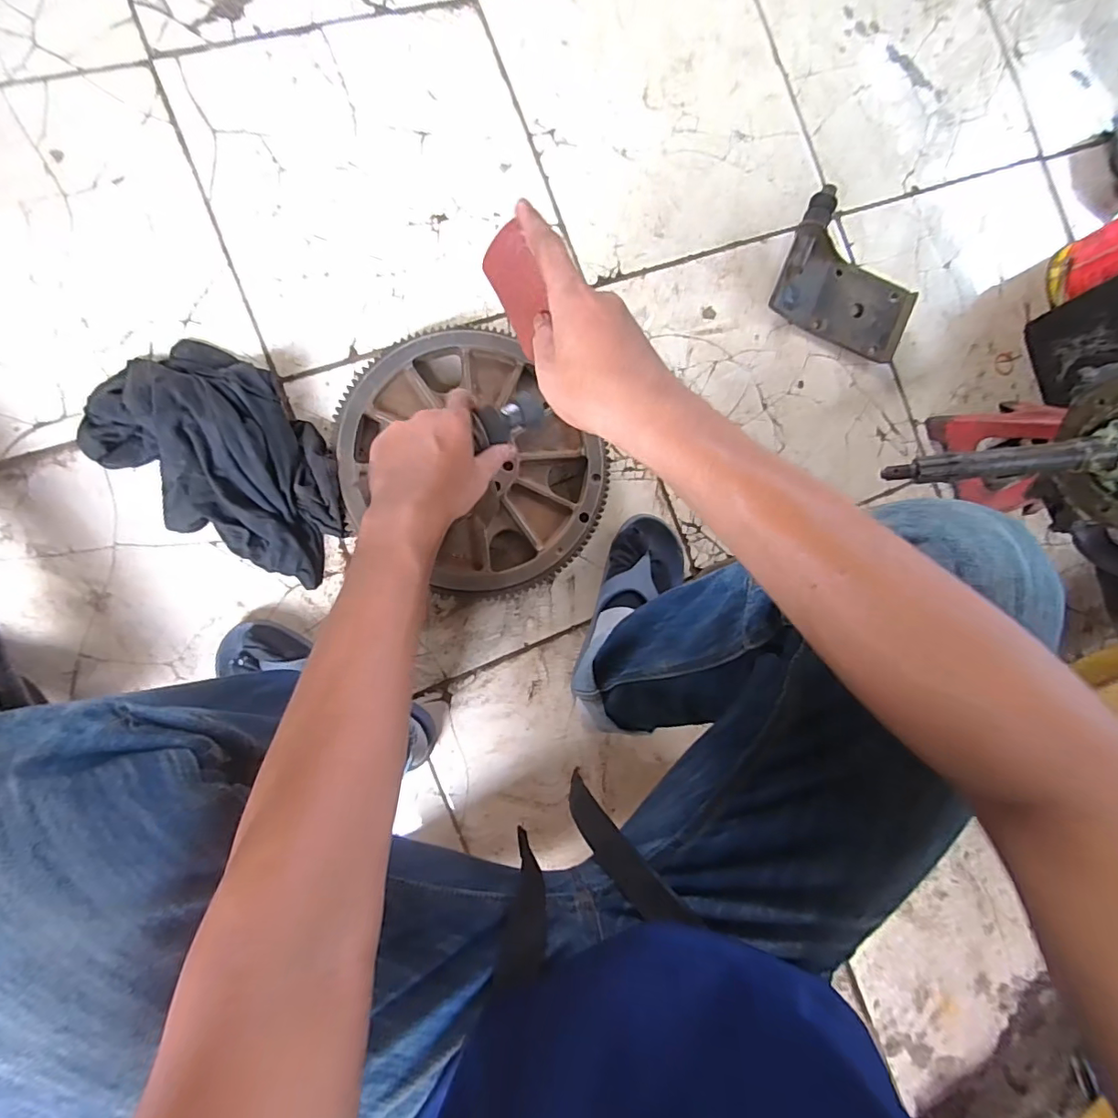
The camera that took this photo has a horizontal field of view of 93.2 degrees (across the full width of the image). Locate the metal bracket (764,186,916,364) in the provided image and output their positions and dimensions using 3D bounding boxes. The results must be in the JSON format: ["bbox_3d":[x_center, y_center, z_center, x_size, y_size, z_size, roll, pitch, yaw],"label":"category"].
[{"bbox_3d":[0.410,-0.392,0.745,0.205,0.056,0.153,18,86,-9],"label":"metal bracket"}]

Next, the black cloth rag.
[{"bbox_3d":[-0.374,-0.123,0.577,0.278,0.077,0.194,29,85,-8],"label":"black cloth rag"}]

